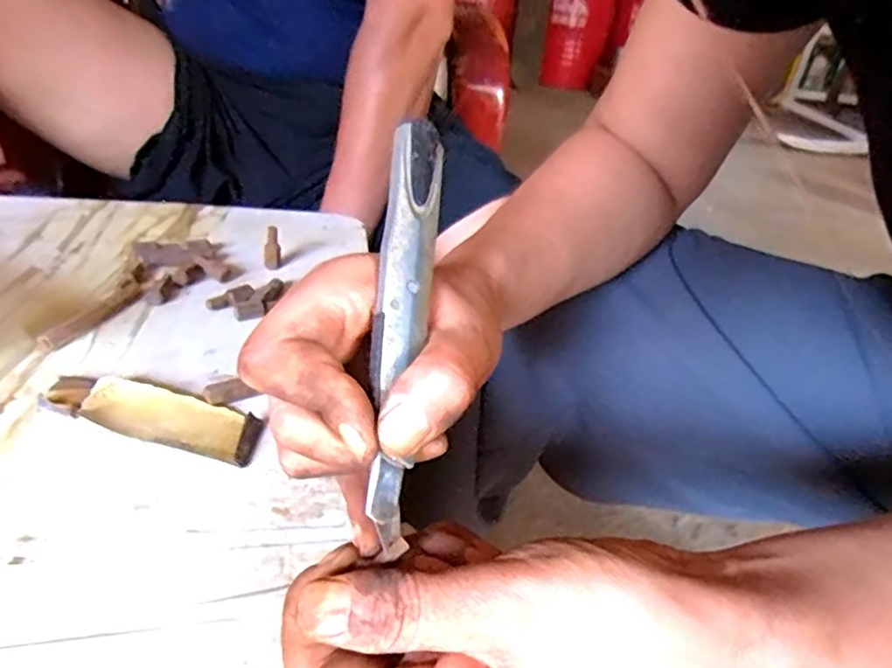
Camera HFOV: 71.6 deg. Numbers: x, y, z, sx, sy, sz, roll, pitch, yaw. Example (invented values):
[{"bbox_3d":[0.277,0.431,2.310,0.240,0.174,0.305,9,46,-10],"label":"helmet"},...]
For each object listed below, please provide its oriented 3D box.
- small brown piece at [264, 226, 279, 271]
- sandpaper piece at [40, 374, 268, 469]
[{"bbox_3d":[-0.121,-0.059,0.428,0.010,0.030,0.008,-4,34,-18],"label":"small brown piece"},{"bbox_3d":[-0.136,0.037,0.290,0.103,0.007,0.033,13,32,9],"label":"sandpaper piece"}]

